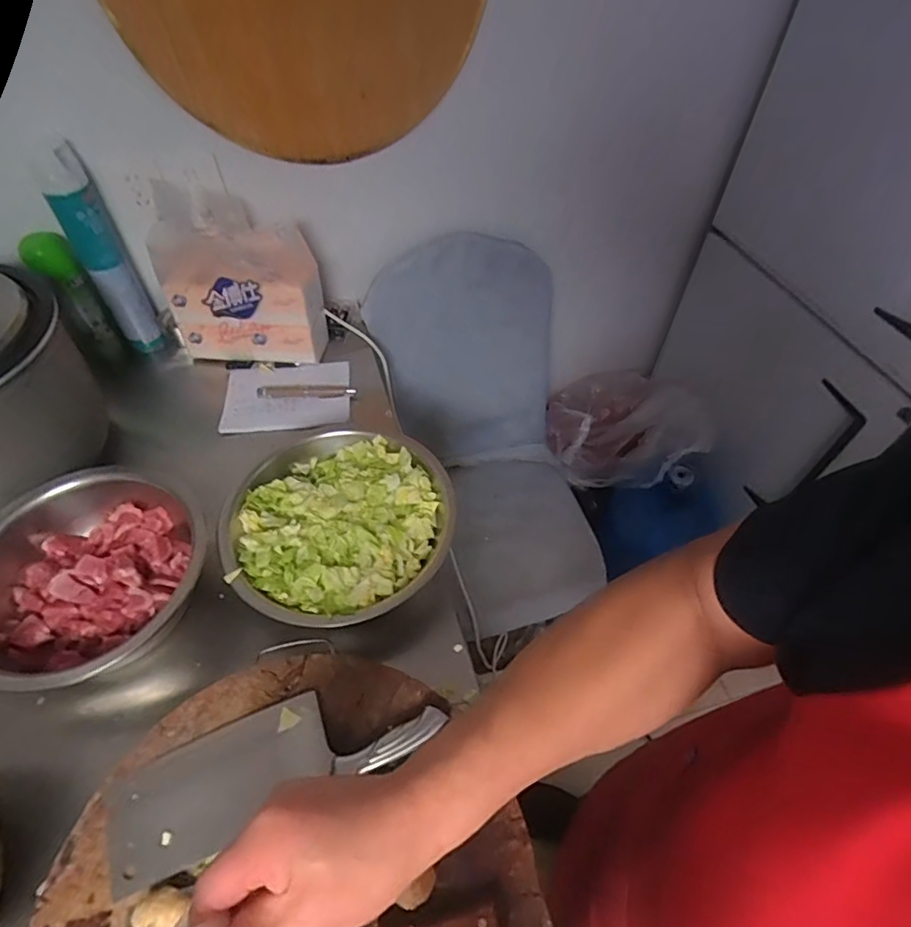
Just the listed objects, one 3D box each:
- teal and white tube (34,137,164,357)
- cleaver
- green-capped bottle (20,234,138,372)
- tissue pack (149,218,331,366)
[{"bbox_3d":[-0.577,-0.337,0.899,0.069,0.331,0.056,-26,57,-20],"label":"teal and white tube"},{"bbox_3d":[-0.172,0.286,0.528,0.307,0.025,0.095,-19,55,-15],"label":"cleaver"},{"bbox_3d":[-0.632,-0.266,0.925,0.070,0.242,0.064,-36,61,-25],"label":"green-capped bottle"},{"bbox_3d":[-0.362,-0.298,0.933,0.245,0.214,0.115,6,52,3],"label":"tissue pack"}]

